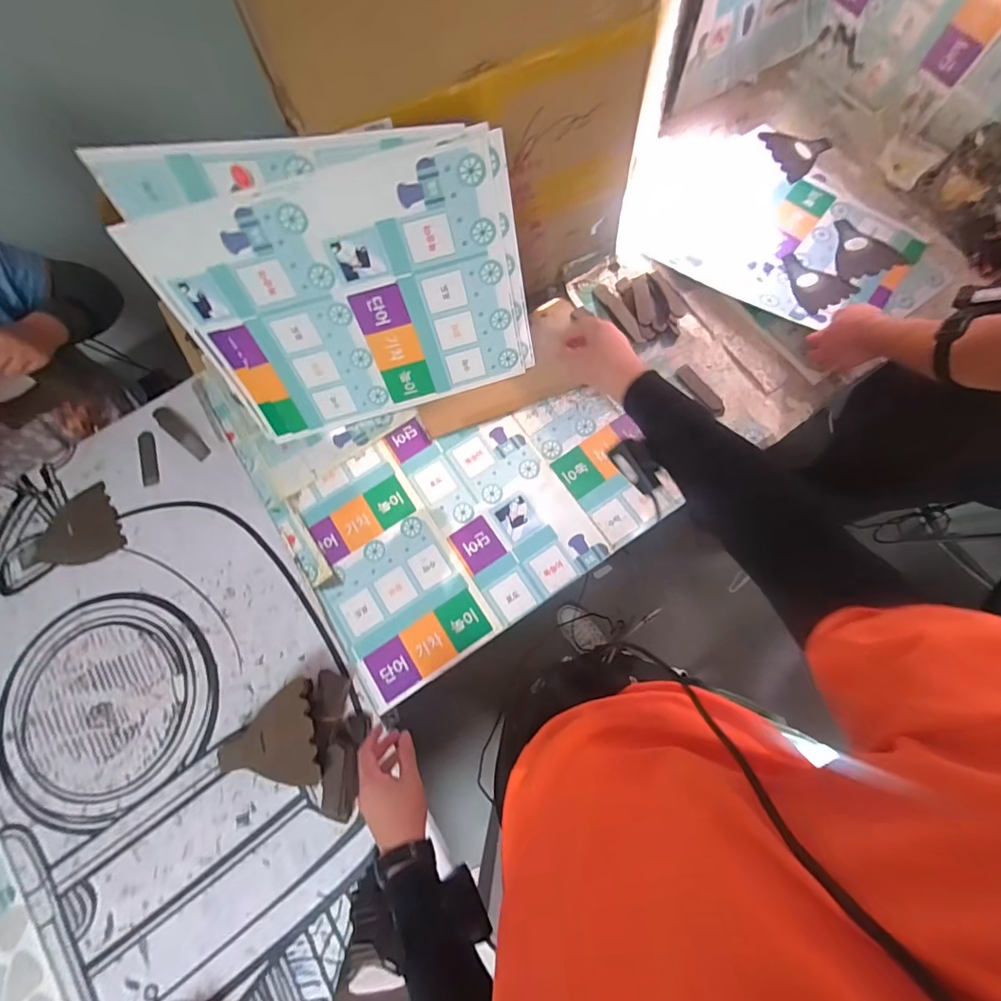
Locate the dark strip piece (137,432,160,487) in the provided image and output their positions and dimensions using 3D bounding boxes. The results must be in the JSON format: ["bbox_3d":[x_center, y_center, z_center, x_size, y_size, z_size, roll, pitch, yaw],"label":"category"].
[{"bbox_3d":[-0.700,-0.083,0.920,0.034,0.011,0.118,-17,75,-2],"label":"dark strip piece"}]

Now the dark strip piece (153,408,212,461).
[{"bbox_3d":[-0.642,-0.137,0.931,0.164,0.006,0.036,39,80,12],"label":"dark strip piece"}]

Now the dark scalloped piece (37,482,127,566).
[{"bbox_3d":[-0.798,0.063,0.873,0.155,0.007,0.140,-35,76,-6],"label":"dark scalloped piece"}]

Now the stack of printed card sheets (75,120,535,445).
[{"bbox_3d":[-0.229,-0.328,0.740,0.530,0.450,0.026,-16,49,-1],"label":"stack of printed card sheets"}]

